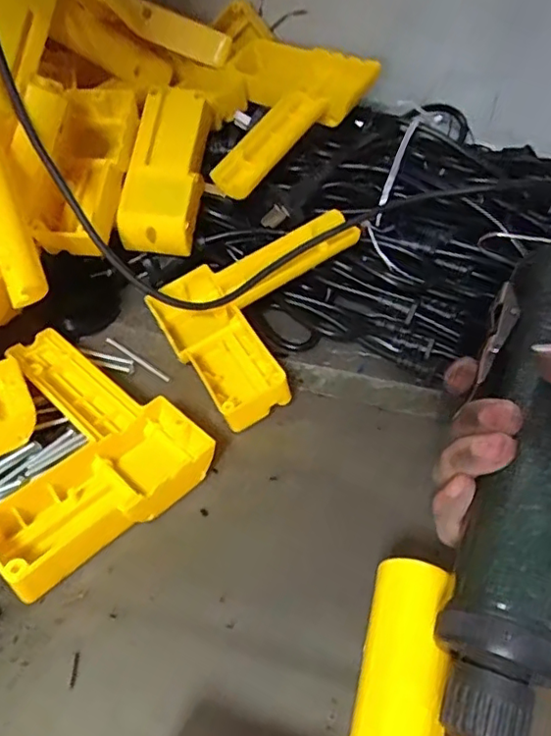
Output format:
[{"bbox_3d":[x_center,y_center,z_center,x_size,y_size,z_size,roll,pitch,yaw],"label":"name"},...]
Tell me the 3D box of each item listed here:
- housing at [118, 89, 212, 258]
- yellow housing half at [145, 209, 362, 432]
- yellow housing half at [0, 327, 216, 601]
[{"bbox_3d":[-0.075,-0.140,0.402,0.048,0.033,0.116,7,76,3],"label":"housing"},{"bbox_3d":[0.002,-0.037,0.371,0.140,0.027,0.113,-31,58,-1],"label":"yellow housing half"},{"bbox_3d":[-0.118,0.038,0.325,0.112,0.025,0.148,-30,54,-28],"label":"yellow housing half"}]

